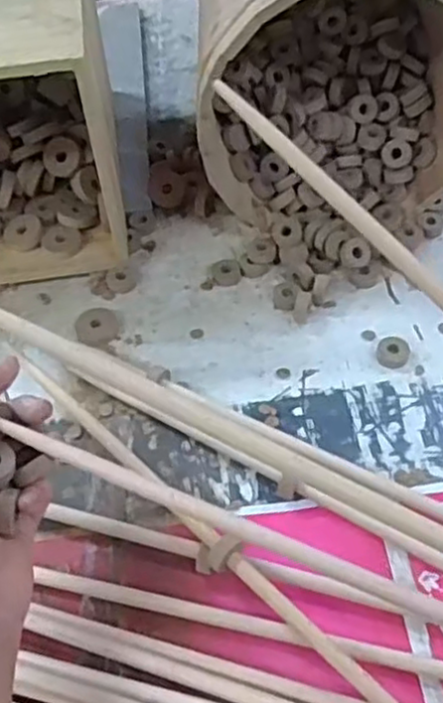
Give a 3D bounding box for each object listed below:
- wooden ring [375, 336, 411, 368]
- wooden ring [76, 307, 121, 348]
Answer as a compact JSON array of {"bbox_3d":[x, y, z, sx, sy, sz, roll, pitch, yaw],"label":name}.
[{"bbox_3d":[0.137,0.000,0.560,0.026,0.009,0.026,7,55,8],"label":"wooden ring"},{"bbox_3d":[-0.104,-0.022,0.590,0.035,0.006,0.039,-14,55,-7],"label":"wooden ring"}]

